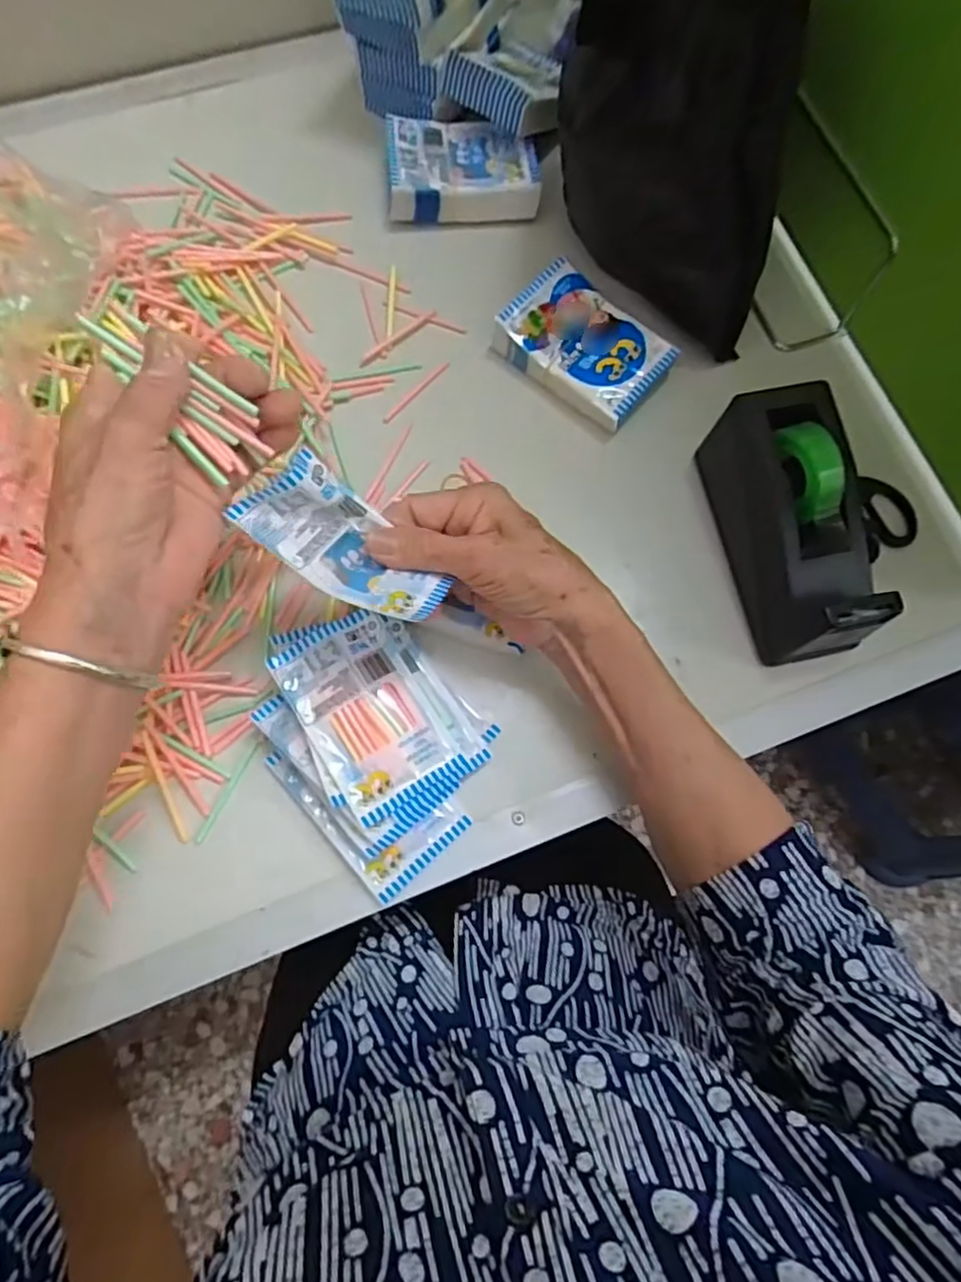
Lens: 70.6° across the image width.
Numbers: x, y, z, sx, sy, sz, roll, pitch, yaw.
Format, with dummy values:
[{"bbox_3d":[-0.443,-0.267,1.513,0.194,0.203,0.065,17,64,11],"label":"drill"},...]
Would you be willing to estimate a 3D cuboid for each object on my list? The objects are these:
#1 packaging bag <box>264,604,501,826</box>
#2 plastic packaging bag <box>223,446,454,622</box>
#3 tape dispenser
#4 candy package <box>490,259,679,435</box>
[{"bbox_3d":[-0.051,0.036,0.378,0.087,0.015,0.105,-30,83,-26],"label":"packaging bag"},{"bbox_3d":[-0.064,-0.045,0.327,0.098,0.033,0.048,38,75,-11],"label":"plastic packaging bag"},{"bbox_3d":[0.185,-0.069,0.399,0.063,0.084,0.151,-9,76,-5],"label":"tape dispenser"},{"bbox_3d":[0.070,-0.195,0.456,0.105,0.030,0.070,39,77,7],"label":"candy package"}]

